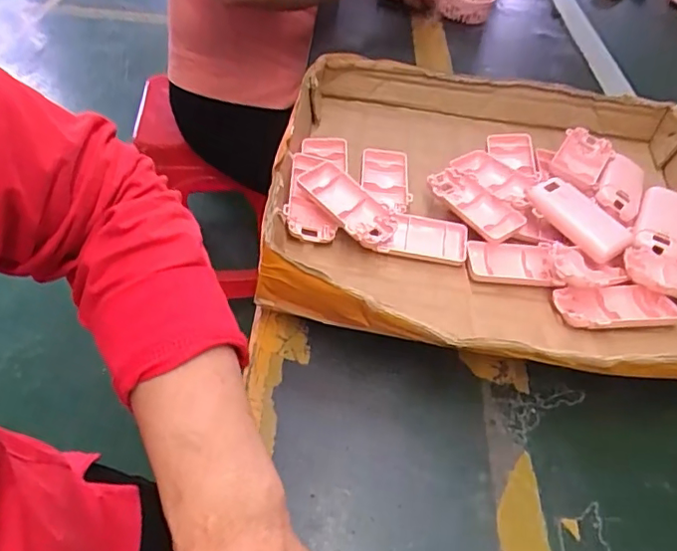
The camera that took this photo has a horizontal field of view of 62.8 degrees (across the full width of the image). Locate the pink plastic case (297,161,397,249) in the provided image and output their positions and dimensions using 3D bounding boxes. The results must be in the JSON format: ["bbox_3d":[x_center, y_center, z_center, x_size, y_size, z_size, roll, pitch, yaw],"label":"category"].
[{"bbox_3d":[0.005,-0.061,0.499,0.096,0.026,0.047,44,56,14],"label":"pink plastic case"}]

